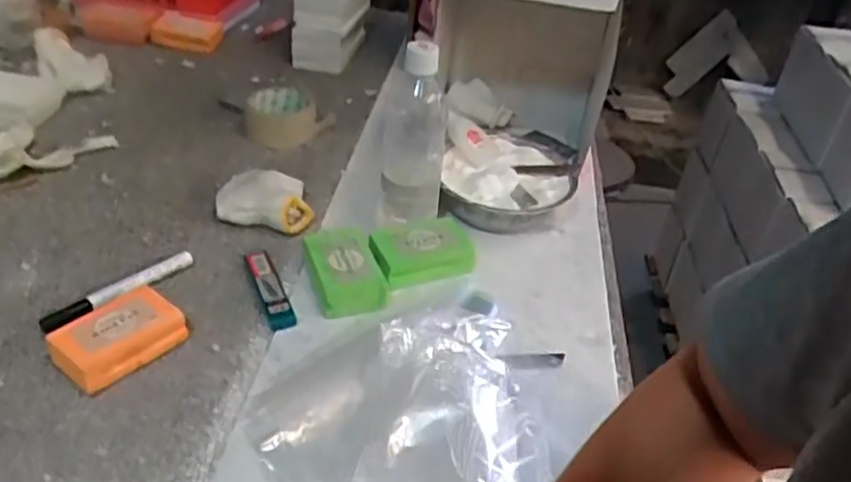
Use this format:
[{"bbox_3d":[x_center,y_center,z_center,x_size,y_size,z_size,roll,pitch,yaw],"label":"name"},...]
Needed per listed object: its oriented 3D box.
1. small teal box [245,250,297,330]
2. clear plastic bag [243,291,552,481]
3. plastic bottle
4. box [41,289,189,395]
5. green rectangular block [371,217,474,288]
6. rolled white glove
[{"bbox_3d":[-0.146,0.043,0.670,0.023,0.007,0.110,-25,42,-9],"label":"small teal box"},{"bbox_3d":[-0.012,0.111,0.557,0.223,0.064,0.267,7,36,4],"label":"clear plastic bag"},{"bbox_3d":[-0.012,-0.104,0.704,0.063,0.175,0.066,4,36,-1],"label":"plastic bottle"},{"bbox_3d":[-0.256,0.080,0.600,0.063,0.032,0.091,26,42,27],"label":"box"},{"bbox_3d":[0.000,0.010,0.708,0.090,0.027,0.066,-10,38,-18],"label":"green rectangular block"},{"bbox_3d":[-0.174,-0.044,0.774,0.100,0.033,0.072,-2,37,-8],"label":"rolled white glove"}]

